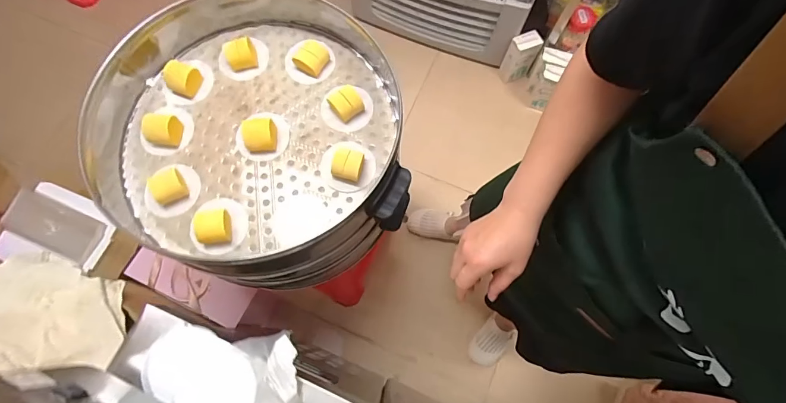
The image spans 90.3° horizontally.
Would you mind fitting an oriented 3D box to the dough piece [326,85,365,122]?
[{"bbox_3d":[-0.086,-0.187,0.722,0.059,0.043,0.059,-36,75,-11],"label":"dough piece"}]

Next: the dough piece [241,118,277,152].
[{"bbox_3d":[-0.238,-0.123,0.688,0.053,0.048,0.058,-8,72,-3],"label":"dough piece"}]

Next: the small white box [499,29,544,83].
[{"bbox_3d":[0.486,-0.547,1.494,0.112,0.214,0.067,-16,73,-5],"label":"small white box"}]

